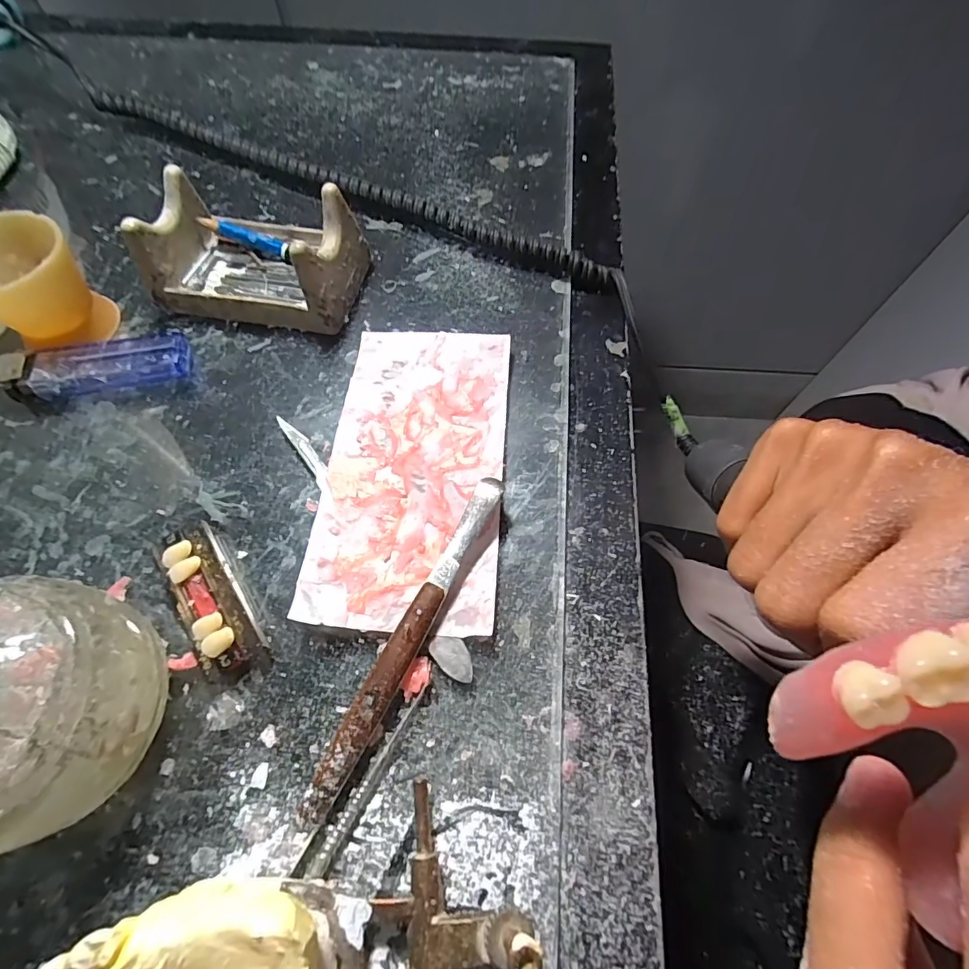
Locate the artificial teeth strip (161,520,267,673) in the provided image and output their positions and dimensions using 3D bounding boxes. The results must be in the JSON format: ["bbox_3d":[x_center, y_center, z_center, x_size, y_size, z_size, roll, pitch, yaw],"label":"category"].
[{"bbox_3d":[-0.105,0.041,0.186,0.020,0.009,0.067,-31,68,-15],"label":"artificial teeth strip"}]

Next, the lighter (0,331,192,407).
[{"bbox_3d":[-0.182,-0.054,0.231,0.080,0.013,0.025,-11,64,-7],"label":"lighter"}]

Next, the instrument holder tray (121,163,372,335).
[{"bbox_3d":[-0.114,-0.118,0.246,0.094,0.044,0.060,9,63,3],"label":"instrument holder tray"}]

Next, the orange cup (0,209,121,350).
[{"bbox_3d":[-0.213,-0.092,0.231,0.044,0.046,0.050,37,68,16],"label":"orange cup"}]

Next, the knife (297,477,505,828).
[{"bbox_3d":[-0.025,0.053,0.178,0.010,0.012,0.129,25,65,11],"label":"knife"}]

